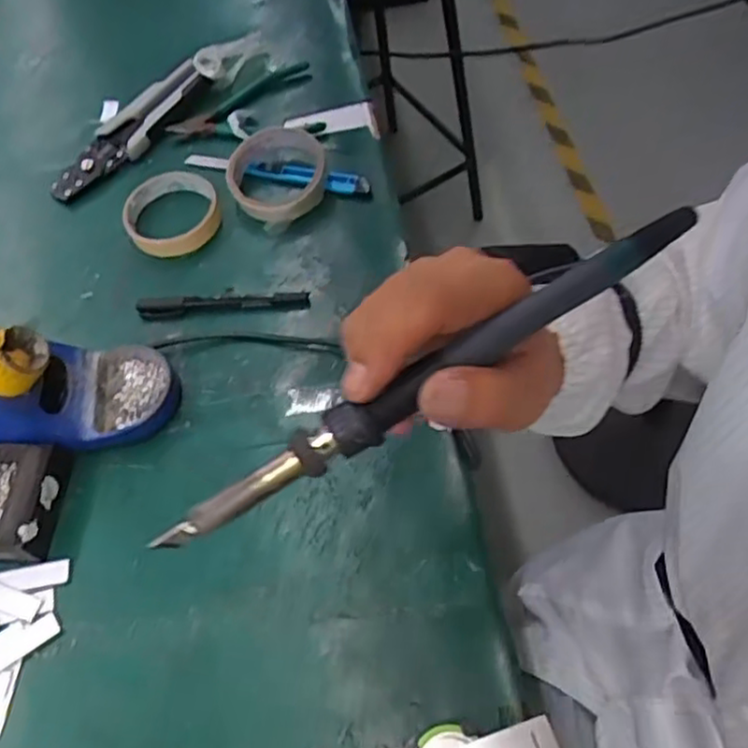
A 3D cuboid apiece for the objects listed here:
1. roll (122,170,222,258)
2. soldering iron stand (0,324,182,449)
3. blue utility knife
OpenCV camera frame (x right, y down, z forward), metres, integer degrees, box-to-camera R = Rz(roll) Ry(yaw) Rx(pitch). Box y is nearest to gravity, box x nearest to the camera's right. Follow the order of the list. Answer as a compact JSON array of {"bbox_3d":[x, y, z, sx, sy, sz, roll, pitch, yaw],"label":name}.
[{"bbox_3d":[-0.178,-0.142,0.620,0.081,0.021,0.087,-2,60,3],"label":"roll"},{"bbox_3d":[-0.225,0.002,0.500,0.151,0.082,0.085,-5,60,1],"label":"soldering iron stand"},{"bbox_3d":[-0.089,-0.185,0.644,0.176,0.014,0.021,12,61,10],"label":"blue utility knife"}]

